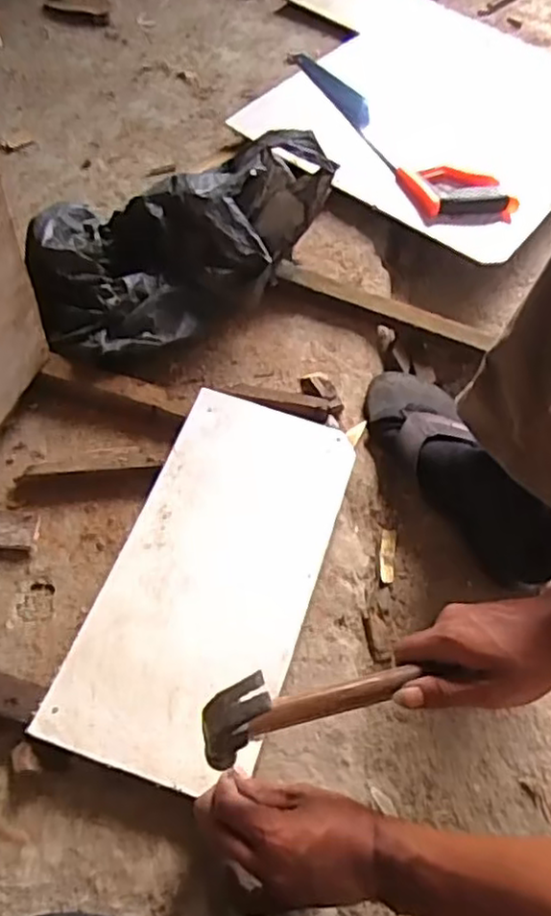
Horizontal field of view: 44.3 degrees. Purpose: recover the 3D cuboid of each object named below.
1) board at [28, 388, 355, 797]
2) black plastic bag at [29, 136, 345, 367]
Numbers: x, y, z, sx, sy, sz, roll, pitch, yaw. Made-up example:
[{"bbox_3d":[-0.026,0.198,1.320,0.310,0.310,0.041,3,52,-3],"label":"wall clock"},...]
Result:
[{"bbox_3d":[-0.055,0.096,0.604,0.176,0.016,0.353,20,59,10],"label":"board"},{"bbox_3d":[-0.103,-0.244,0.762,0.345,0.126,0.224,-20,61,-14],"label":"black plastic bag"}]

